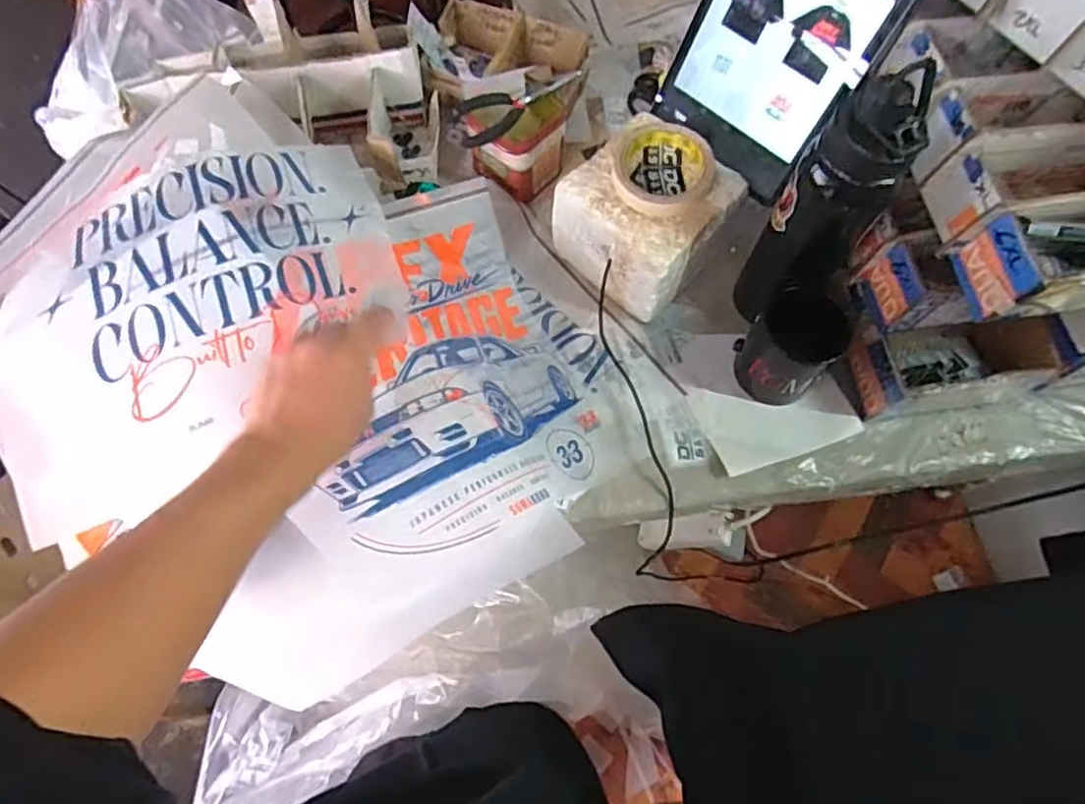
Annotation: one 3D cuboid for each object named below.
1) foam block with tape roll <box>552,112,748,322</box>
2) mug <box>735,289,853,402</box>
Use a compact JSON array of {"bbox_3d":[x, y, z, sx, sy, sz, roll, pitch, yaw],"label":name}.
[{"bbox_3d":[0.104,-0.185,0.665,0.133,0.115,0.139,-41,75,-16],"label":"foam block with tape roll"},{"bbox_3d":[0.233,-0.051,0.620,0.072,0.101,0.077,1,68,-1],"label":"mug"}]

